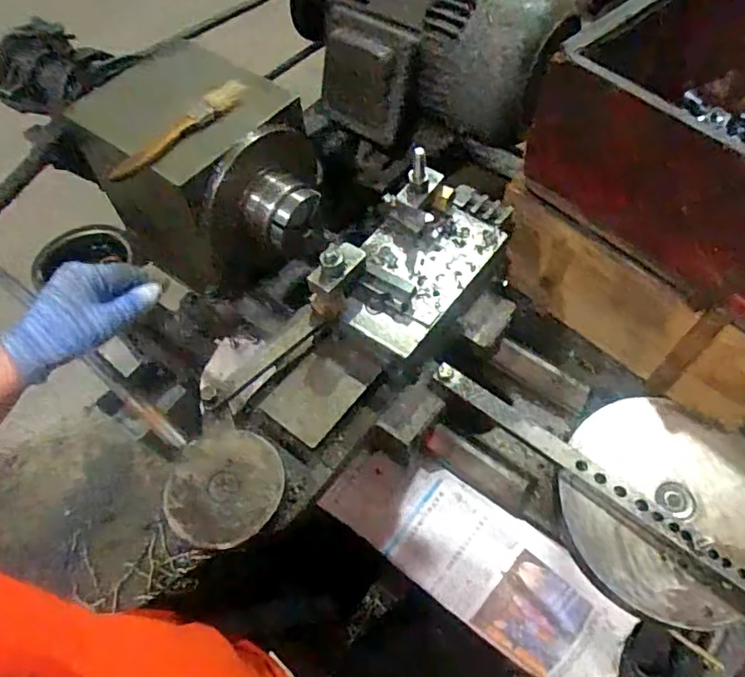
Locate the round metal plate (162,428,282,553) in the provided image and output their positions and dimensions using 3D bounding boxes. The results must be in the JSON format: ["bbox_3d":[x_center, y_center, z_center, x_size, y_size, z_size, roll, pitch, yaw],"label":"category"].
[{"bbox_3d":[-0.121,0.121,0.466,0.091,0.010,0.094,-1,58,1],"label":"round metal plate"}]

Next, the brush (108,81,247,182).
[{"bbox_3d":[-0.173,-0.192,0.522,0.027,0.022,0.155,37,66,22],"label":"brush"}]

